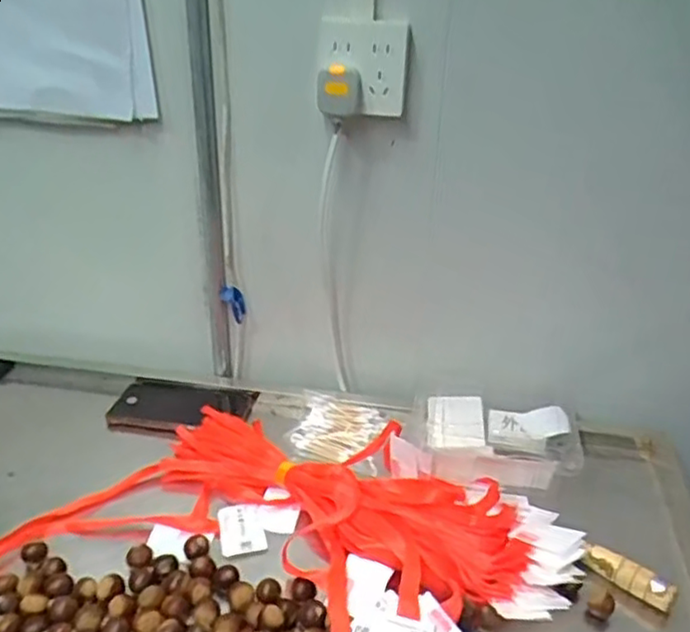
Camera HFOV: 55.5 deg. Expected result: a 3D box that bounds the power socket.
[{"bbox_3d":[0.017,-0.237,0.627,0.085,0.086,0.024,2,29,0],"label":"power socket"}]

